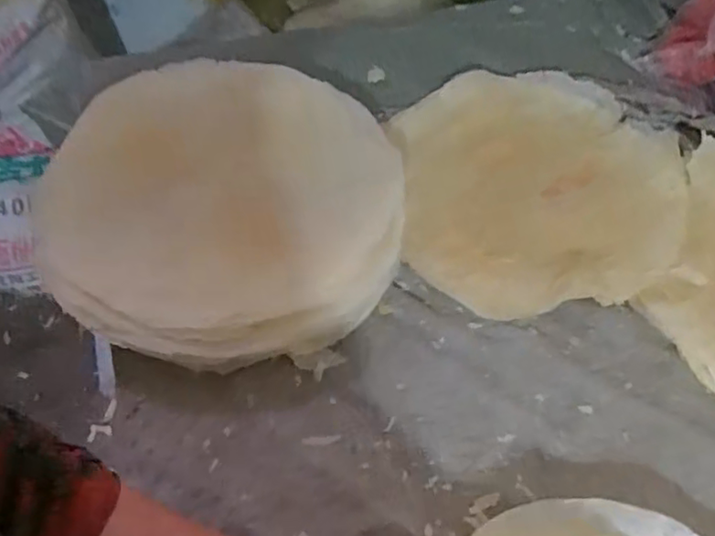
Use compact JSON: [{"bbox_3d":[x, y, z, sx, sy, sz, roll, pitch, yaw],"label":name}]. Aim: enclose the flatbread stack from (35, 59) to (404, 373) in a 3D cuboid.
[{"bbox_3d":[-0.152,-0.075,0.705,0.389,0.147,0.387,-7,57,-8],"label":"flatbread stack"}]

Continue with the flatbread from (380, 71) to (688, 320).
[{"bbox_3d":[0.241,-0.120,0.804,0.366,0.031,0.417,-3,56,-1],"label":"flatbread"}]

